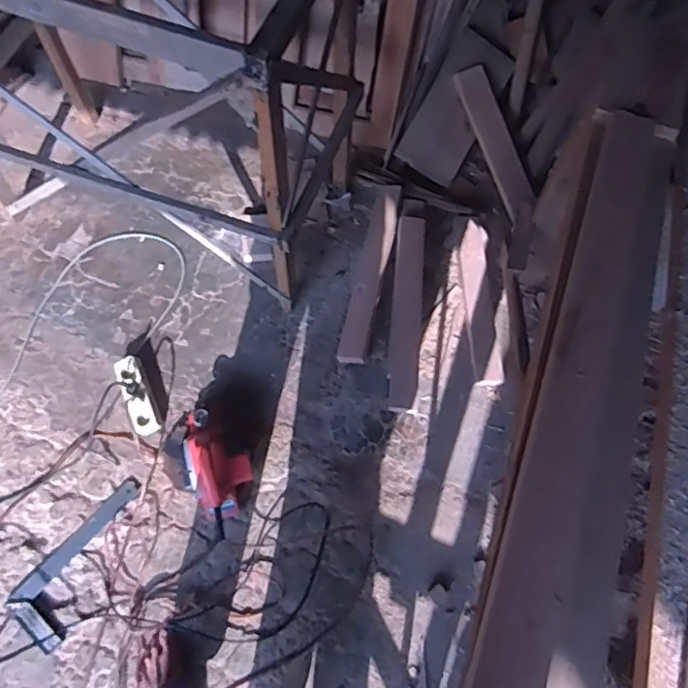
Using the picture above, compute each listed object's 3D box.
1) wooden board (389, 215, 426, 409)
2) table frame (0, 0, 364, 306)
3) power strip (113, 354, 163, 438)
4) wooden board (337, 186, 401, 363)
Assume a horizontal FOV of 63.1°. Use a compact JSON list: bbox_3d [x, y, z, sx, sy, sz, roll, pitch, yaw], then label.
[{"bbox_3d":[0.173,-0.093,1.499,0.085,0.031,0.555,6,67,-1],"label":"wooden board"},{"bbox_3d":[-0.487,-0.602,1.312,0.979,0.803,0.499,19,68,5],"label":"table frame"},{"bbox_3d":[-0.516,0.127,1.395,0.063,0.025,0.206,-18,76,-27],"label":"power strip"},{"bbox_3d":[0.080,-0.209,1.578,0.081,0.040,0.559,13,67,3],"label":"wooden board"}]

